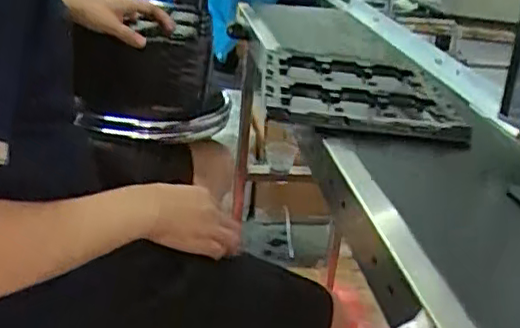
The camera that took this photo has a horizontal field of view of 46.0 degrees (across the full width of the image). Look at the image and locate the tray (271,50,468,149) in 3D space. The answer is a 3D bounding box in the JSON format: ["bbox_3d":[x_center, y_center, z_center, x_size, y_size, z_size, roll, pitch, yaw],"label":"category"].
[{"bbox_3d":[0.130,-0.094,0.796,0.233,0.040,0.326,6,24,0],"label":"tray"}]

